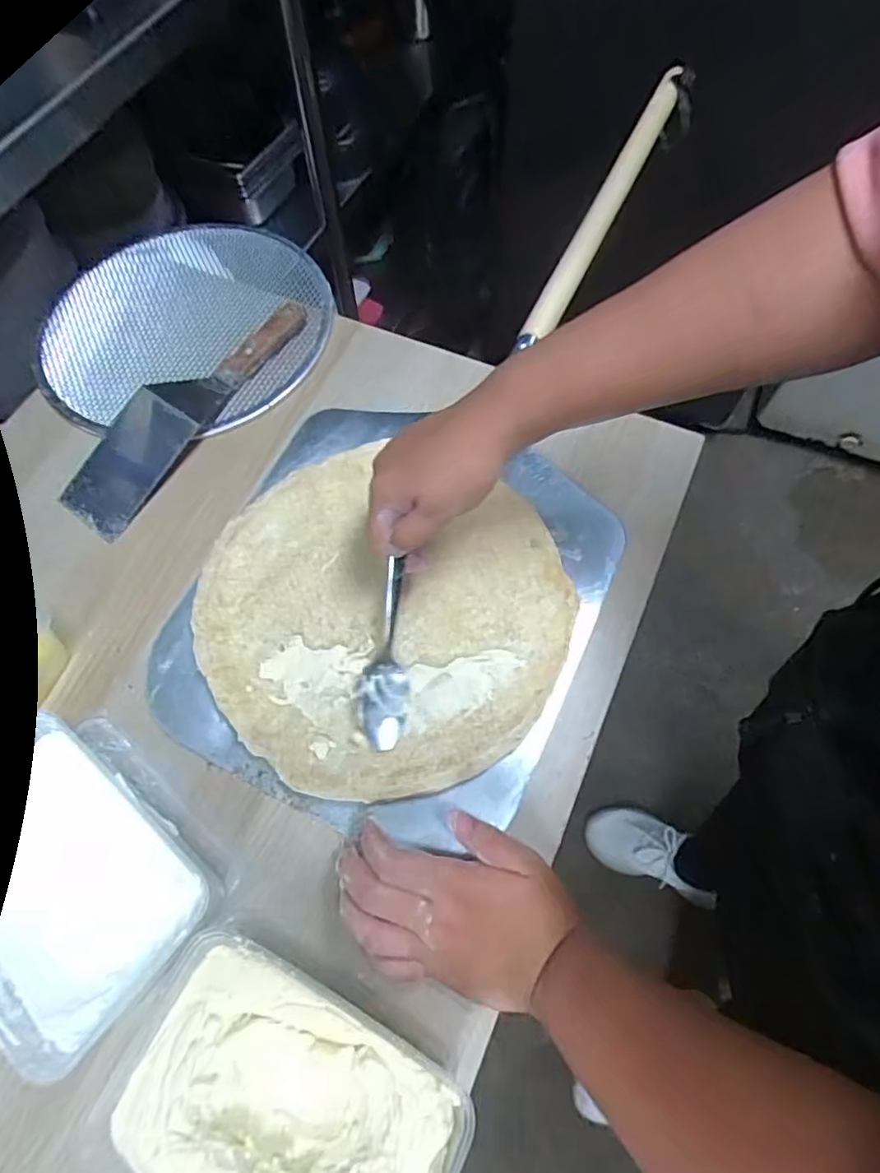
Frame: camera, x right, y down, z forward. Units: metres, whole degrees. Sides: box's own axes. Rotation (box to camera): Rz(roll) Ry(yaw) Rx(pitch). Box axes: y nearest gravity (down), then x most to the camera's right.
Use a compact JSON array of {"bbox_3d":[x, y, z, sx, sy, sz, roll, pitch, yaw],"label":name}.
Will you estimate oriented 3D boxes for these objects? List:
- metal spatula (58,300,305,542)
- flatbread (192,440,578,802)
[{"bbox_3d":[-0.225,-0.169,0.542,0.068,0.031,0.278,33,70,14],"label":"metal spatula"},{"bbox_3d":[-0.044,0.013,0.462,0.270,0.015,0.272,-1,66,2],"label":"flatbread"}]

